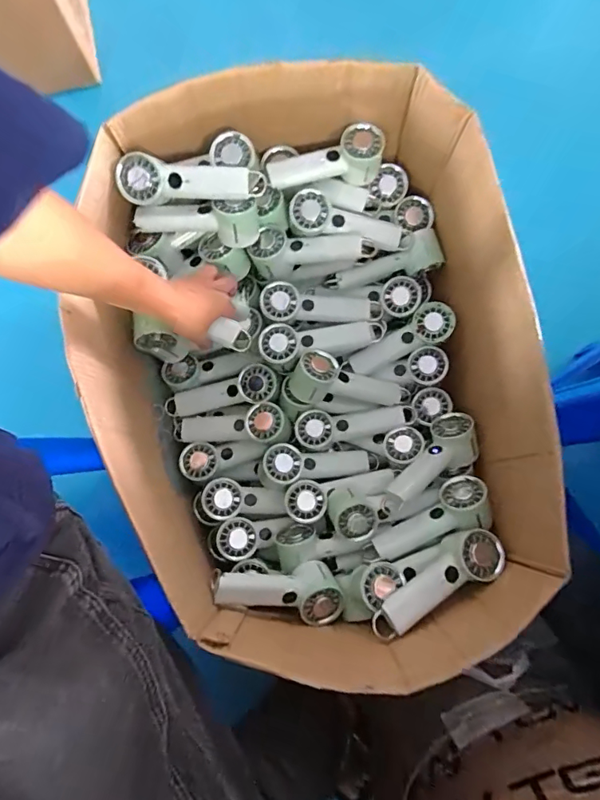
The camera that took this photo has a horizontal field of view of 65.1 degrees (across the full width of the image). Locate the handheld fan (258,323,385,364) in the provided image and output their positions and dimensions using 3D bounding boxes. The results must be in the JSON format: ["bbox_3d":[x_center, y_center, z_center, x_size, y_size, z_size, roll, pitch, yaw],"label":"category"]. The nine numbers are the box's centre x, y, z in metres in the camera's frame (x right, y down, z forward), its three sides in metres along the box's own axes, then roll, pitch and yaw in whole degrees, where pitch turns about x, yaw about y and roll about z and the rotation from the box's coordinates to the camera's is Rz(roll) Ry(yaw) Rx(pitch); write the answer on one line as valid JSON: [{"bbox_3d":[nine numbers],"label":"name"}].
[{"bbox_3d":[0.034,-0.094,0.764,0.201,0.046,0.063,-8,78,-13],"label":"handheld fan"}]

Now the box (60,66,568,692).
[{"bbox_3d":[0.009,-0.044,0.668,0.524,0.267,0.730,-7,78,-1],"label":"box"}]

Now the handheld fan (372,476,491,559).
[{"bbox_3d":[0.190,0.174,0.683,0.177,0.075,0.069,-32,79,10],"label":"handheld fan"}]

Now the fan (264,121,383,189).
[{"bbox_3d":[0.042,-0.366,0.731,0.177,0.064,0.060,-7,78,14],"label":"fan"}]

